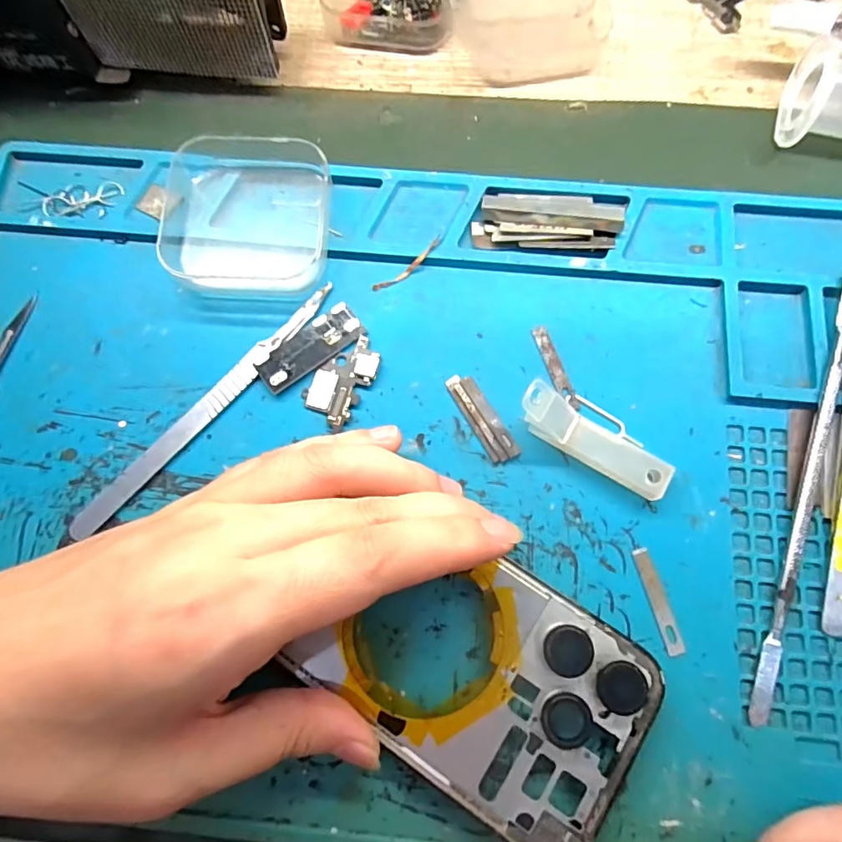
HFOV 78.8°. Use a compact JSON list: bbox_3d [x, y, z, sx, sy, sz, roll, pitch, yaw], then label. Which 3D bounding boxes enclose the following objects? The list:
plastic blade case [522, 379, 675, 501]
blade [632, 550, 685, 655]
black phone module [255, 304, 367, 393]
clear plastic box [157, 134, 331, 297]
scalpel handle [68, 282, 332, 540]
[{"bbox_3d":[0.062,0.004,0.186,0.059,0.018,0.024,31,79,-4],"label":"plastic blade case"},{"bbox_3d":[0.082,0.062,0.176,0.006,0.004,0.036,-14,76,-2],"label":"blade"},{"bbox_3d":[-0.043,-0.028,0.200,0.043,0.004,0.016,-37,78,-7],"label":"black phone module"},{"bbox_3d":[-0.070,-0.083,0.206,0.064,0.017,0.061,3,76,2],"label":"clear plastic box"},{"bbox_3d":[-0.081,-0.006,0.195,0.008,0.004,0.130,42,81,10],"label":"scalpel handle"}]

